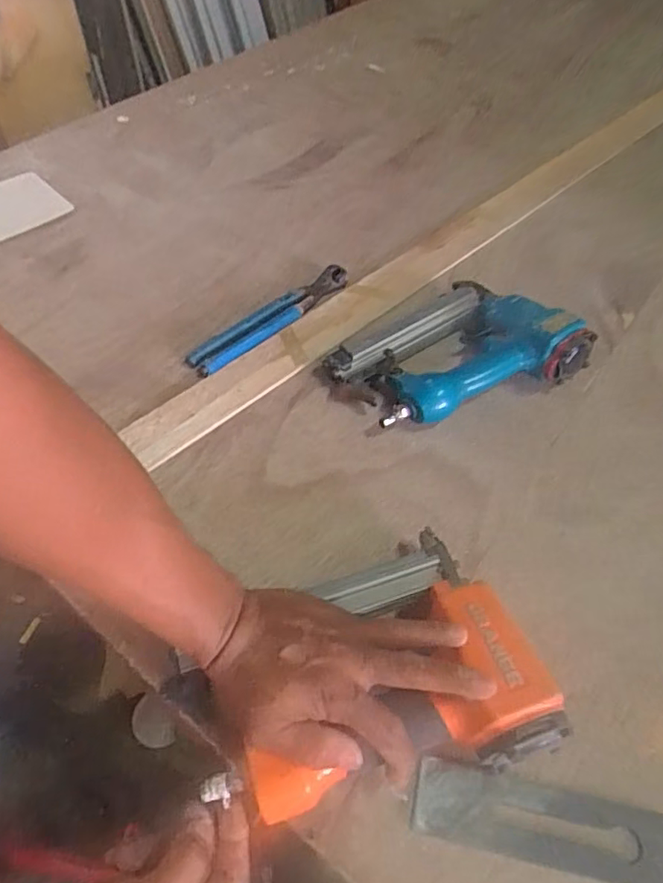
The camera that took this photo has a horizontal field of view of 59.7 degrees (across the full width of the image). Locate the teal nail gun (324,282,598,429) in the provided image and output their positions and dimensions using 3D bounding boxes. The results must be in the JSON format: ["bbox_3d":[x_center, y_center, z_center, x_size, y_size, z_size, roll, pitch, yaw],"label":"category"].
[{"bbox_3d":[0.117,-0.102,0.593,0.242,0.058,0.162,-16,54,-12],"label":"teal nail gun"}]

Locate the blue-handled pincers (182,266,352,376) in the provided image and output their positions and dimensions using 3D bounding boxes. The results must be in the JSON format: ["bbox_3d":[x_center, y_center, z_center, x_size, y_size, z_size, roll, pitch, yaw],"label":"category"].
[{"bbox_3d":[-0.066,-0.139,0.643,0.214,0.014,0.040,-36,60,-24],"label":"blue-handled pincers"}]

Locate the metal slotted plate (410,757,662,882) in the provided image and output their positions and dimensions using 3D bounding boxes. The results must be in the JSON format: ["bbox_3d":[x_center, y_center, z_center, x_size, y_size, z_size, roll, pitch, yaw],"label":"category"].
[{"bbox_3d":[0.138,0.240,0.361,0.169,0.007,0.043,10,53,8],"label":"metal slotted plate"}]

